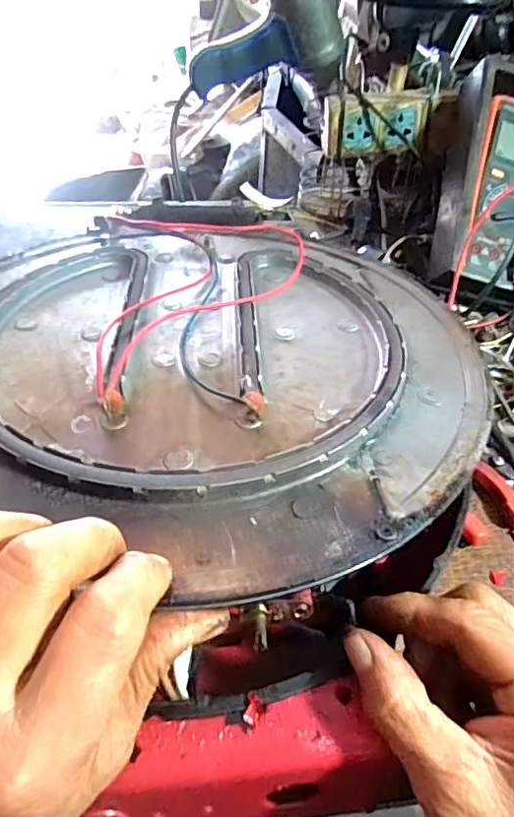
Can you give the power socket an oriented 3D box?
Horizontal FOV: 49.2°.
[{"bbox_3d":[0.120,-0.287,0.565,0.104,0.054,0.029,6,45,4],"label":"power socket"}]

